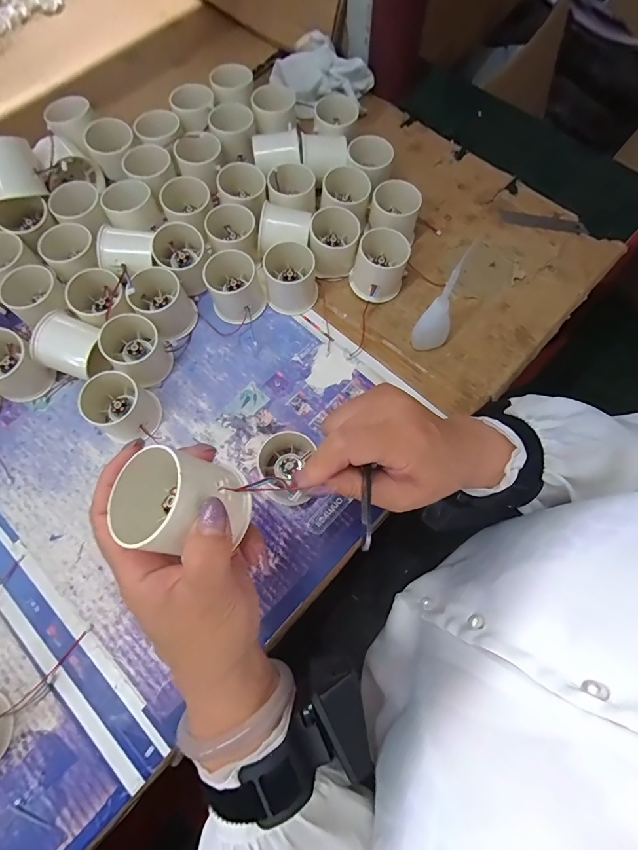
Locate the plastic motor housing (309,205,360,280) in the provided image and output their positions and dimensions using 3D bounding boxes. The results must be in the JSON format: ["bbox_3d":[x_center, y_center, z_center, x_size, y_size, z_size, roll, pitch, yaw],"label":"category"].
[{"bbox_3d":[0.016,-0.199,0.436,0.053,0.043,0.069,7,72,2],"label":"plastic motor housing"}]

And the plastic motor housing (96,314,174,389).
[{"bbox_3d":[-0.178,-0.073,0.395,0.059,0.042,0.057,0,72,0],"label":"plastic motor housing"}]

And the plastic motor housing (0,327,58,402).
[{"bbox_3d":[-0.290,-0.056,0.379,0.062,0.053,0.050,36,75,10],"label":"plastic motor housing"}]

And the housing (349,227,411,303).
[{"bbox_3d":[0.063,-0.165,0.424,0.056,0.046,0.069,12,72,3],"label":"housing"}]

